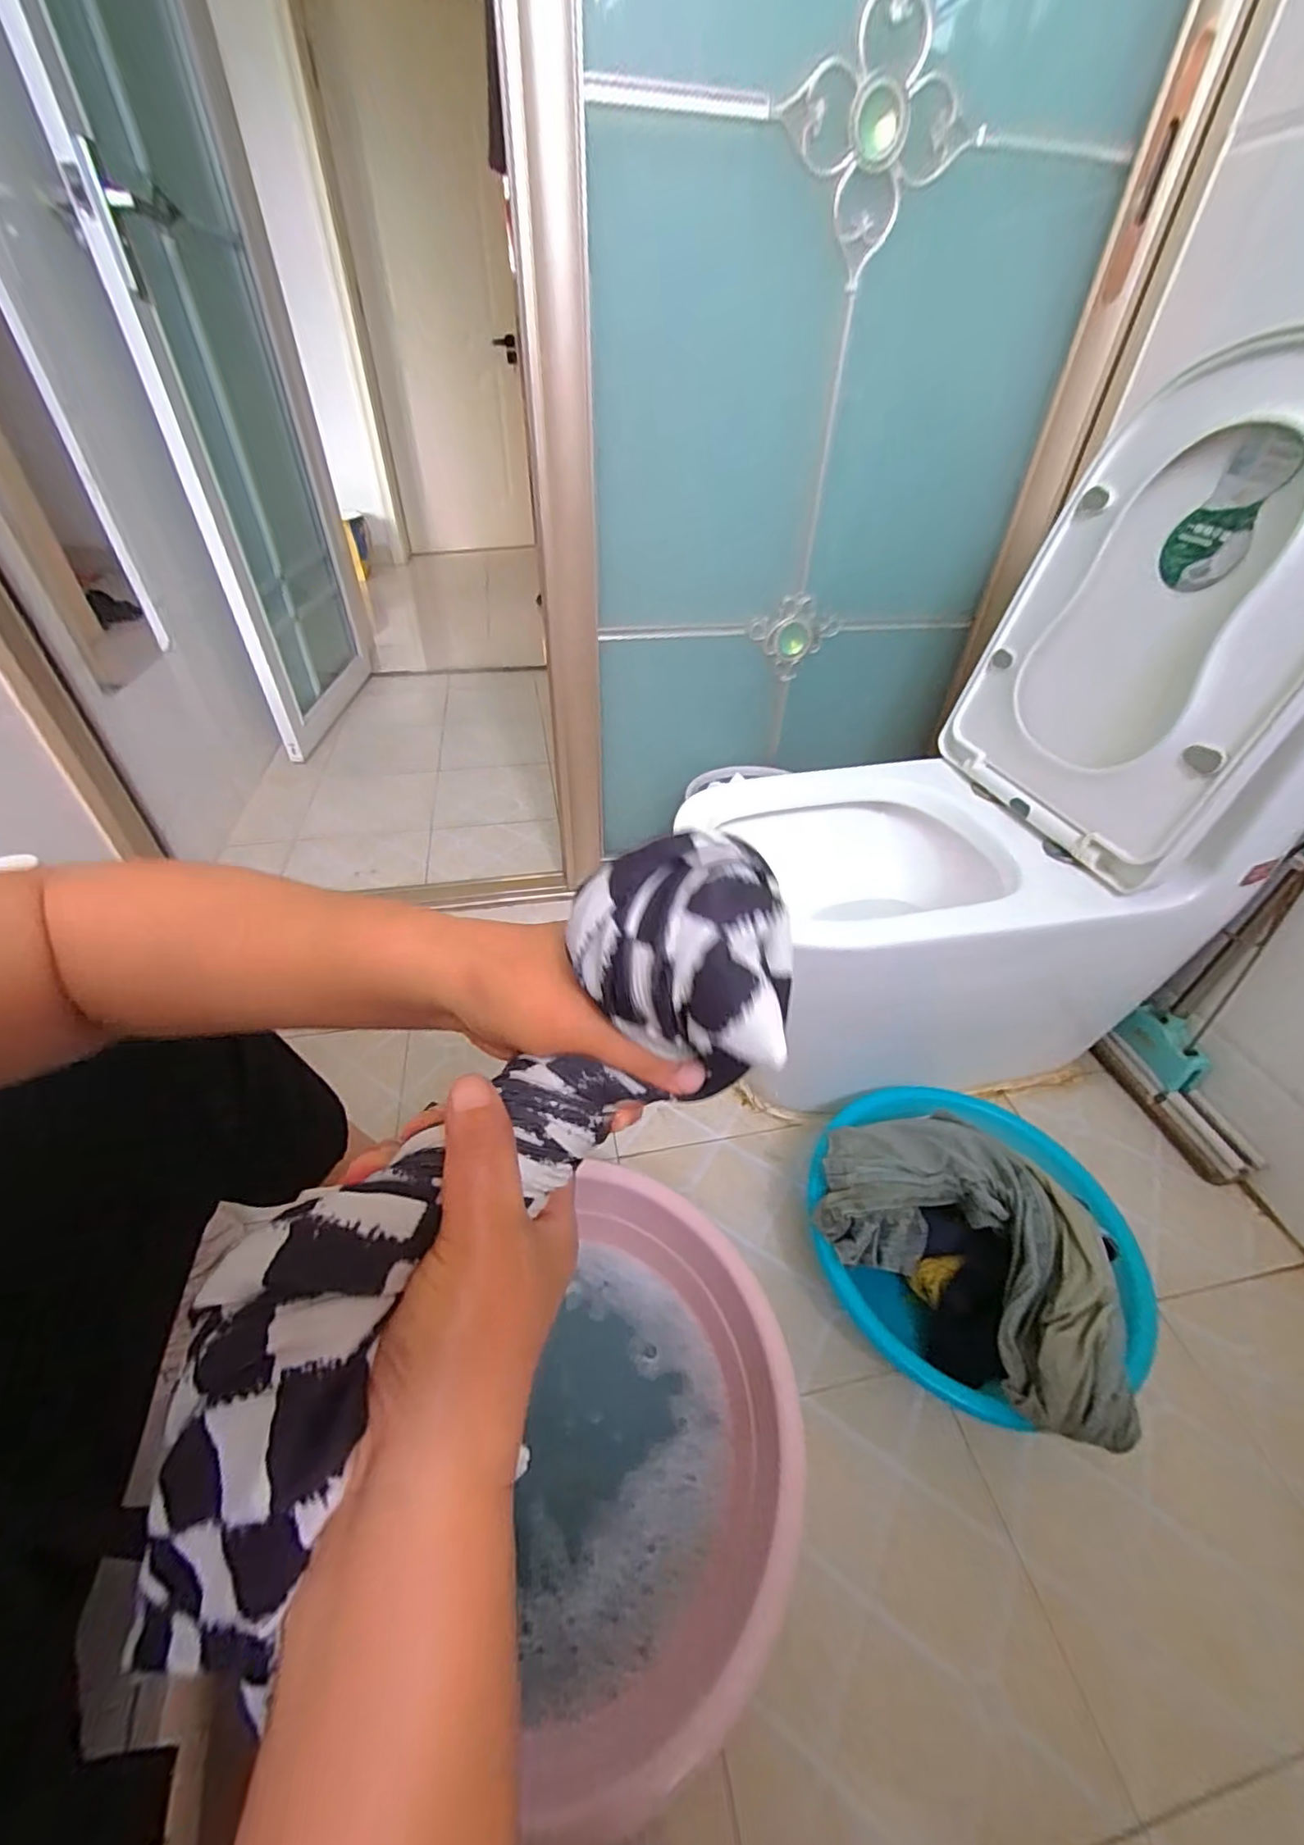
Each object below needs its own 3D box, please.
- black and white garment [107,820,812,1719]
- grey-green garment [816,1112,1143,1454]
[{"bbox_3d":[-0.054,0.093,0.203,0.279,0.077,0.079,-47,58,-7],"label":"black and white garment"},{"bbox_3d":[0.329,0.321,0.636,0.203,0.099,0.322,-33,52,-33],"label":"grey-green garment"}]

